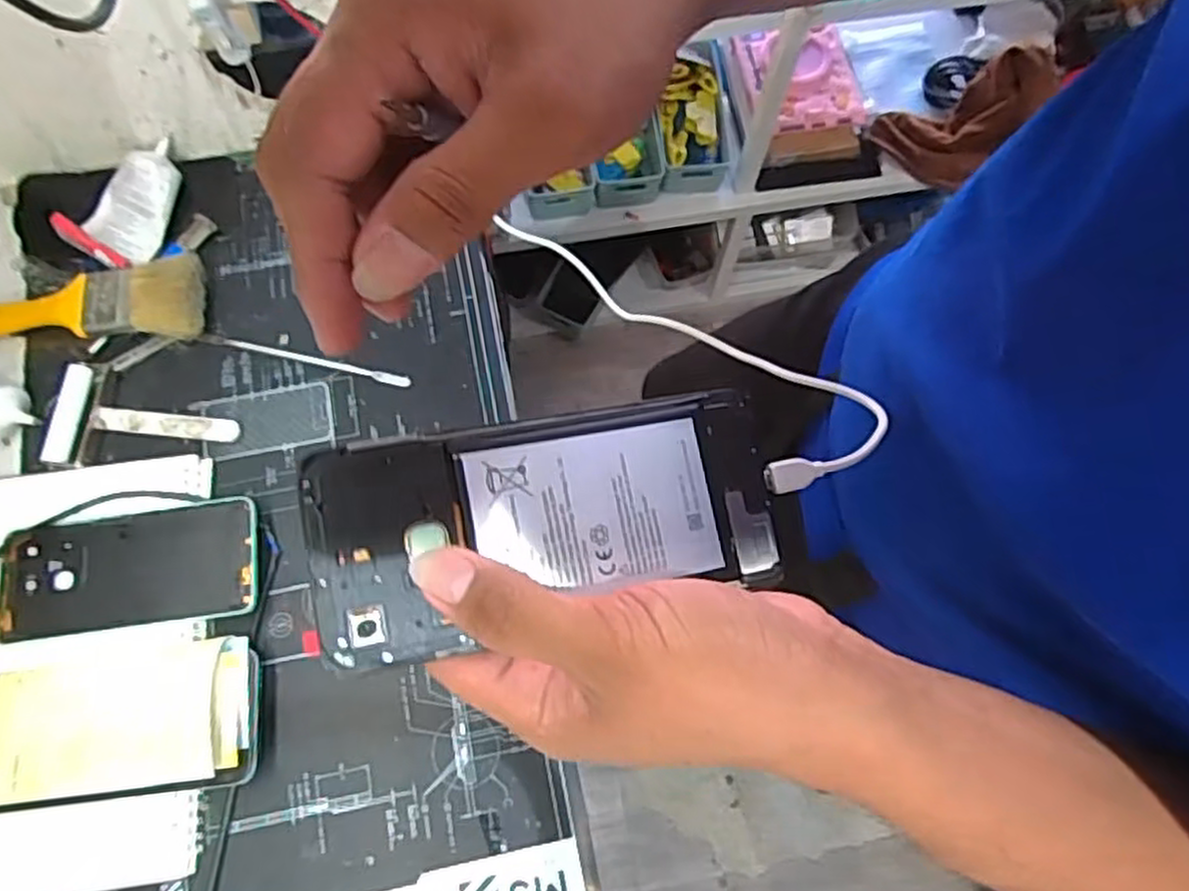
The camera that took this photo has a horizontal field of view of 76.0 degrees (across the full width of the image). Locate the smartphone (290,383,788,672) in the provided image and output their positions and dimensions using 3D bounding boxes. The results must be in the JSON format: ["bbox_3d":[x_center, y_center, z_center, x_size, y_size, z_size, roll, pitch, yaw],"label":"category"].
[{"bbox_3d":[-0.013,0.024,0.258,0.157,0.012,0.068,-9,71,-16],"label":"smartphone"}]

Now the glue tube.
[{"bbox_3d":[-0.349,-0.184,0.564,0.057,0.034,0.105,14,71,3],"label":"glue tube"}]

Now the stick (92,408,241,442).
[{"bbox_3d":[-0.294,-0.014,0.525,0.093,0.005,0.016,7,97,-9],"label":"stick"}]

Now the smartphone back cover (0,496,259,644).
[{"bbox_3d":[-0.298,0.081,0.489,0.157,0.010,0.076,-9,68,-3],"label":"smartphone back cover"}]

